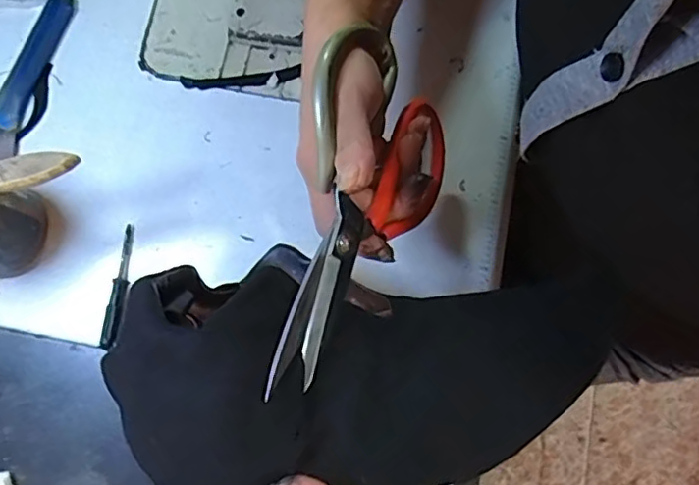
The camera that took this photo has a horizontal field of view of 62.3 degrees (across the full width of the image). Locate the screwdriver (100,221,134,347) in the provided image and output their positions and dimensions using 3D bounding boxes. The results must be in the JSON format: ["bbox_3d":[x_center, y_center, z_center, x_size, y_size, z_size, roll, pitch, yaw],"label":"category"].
[{"bbox_3d":[-0.157,0.029,0.392,0.012,0.007,0.083,3,80,3],"label":"screwdriver"}]

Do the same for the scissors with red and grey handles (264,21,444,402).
[{"bbox_3d":[0.010,-0.015,0.320,0.015,0.114,0.190,0,76,41],"label":"scissors with red and grey handles"}]

